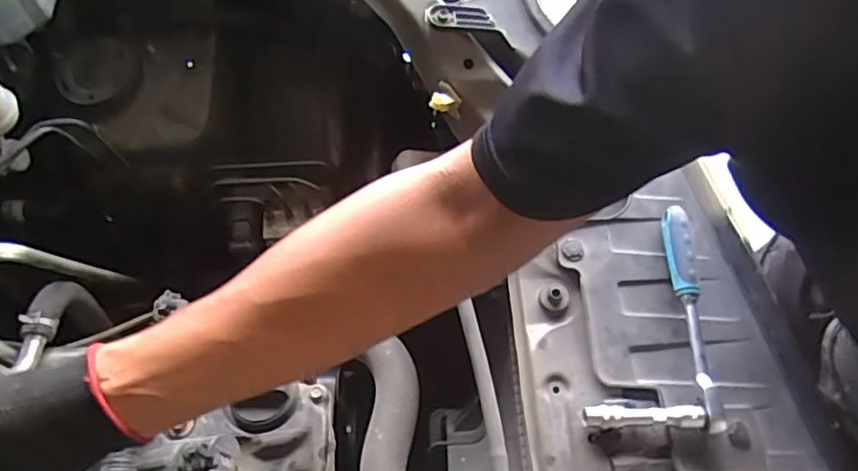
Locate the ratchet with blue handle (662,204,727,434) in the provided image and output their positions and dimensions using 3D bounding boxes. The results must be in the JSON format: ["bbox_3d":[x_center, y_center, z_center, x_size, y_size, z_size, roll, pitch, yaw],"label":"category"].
[{"bbox_3d":[0.220,0.067,0.497,0.024,0.038,0.182,-3,65,-4],"label":"ratchet with blue handle"}]

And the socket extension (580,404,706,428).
[{"bbox_3d":[0.165,0.140,0.458,0.093,0.015,0.017,1,65,-2],"label":"socket extension"}]

